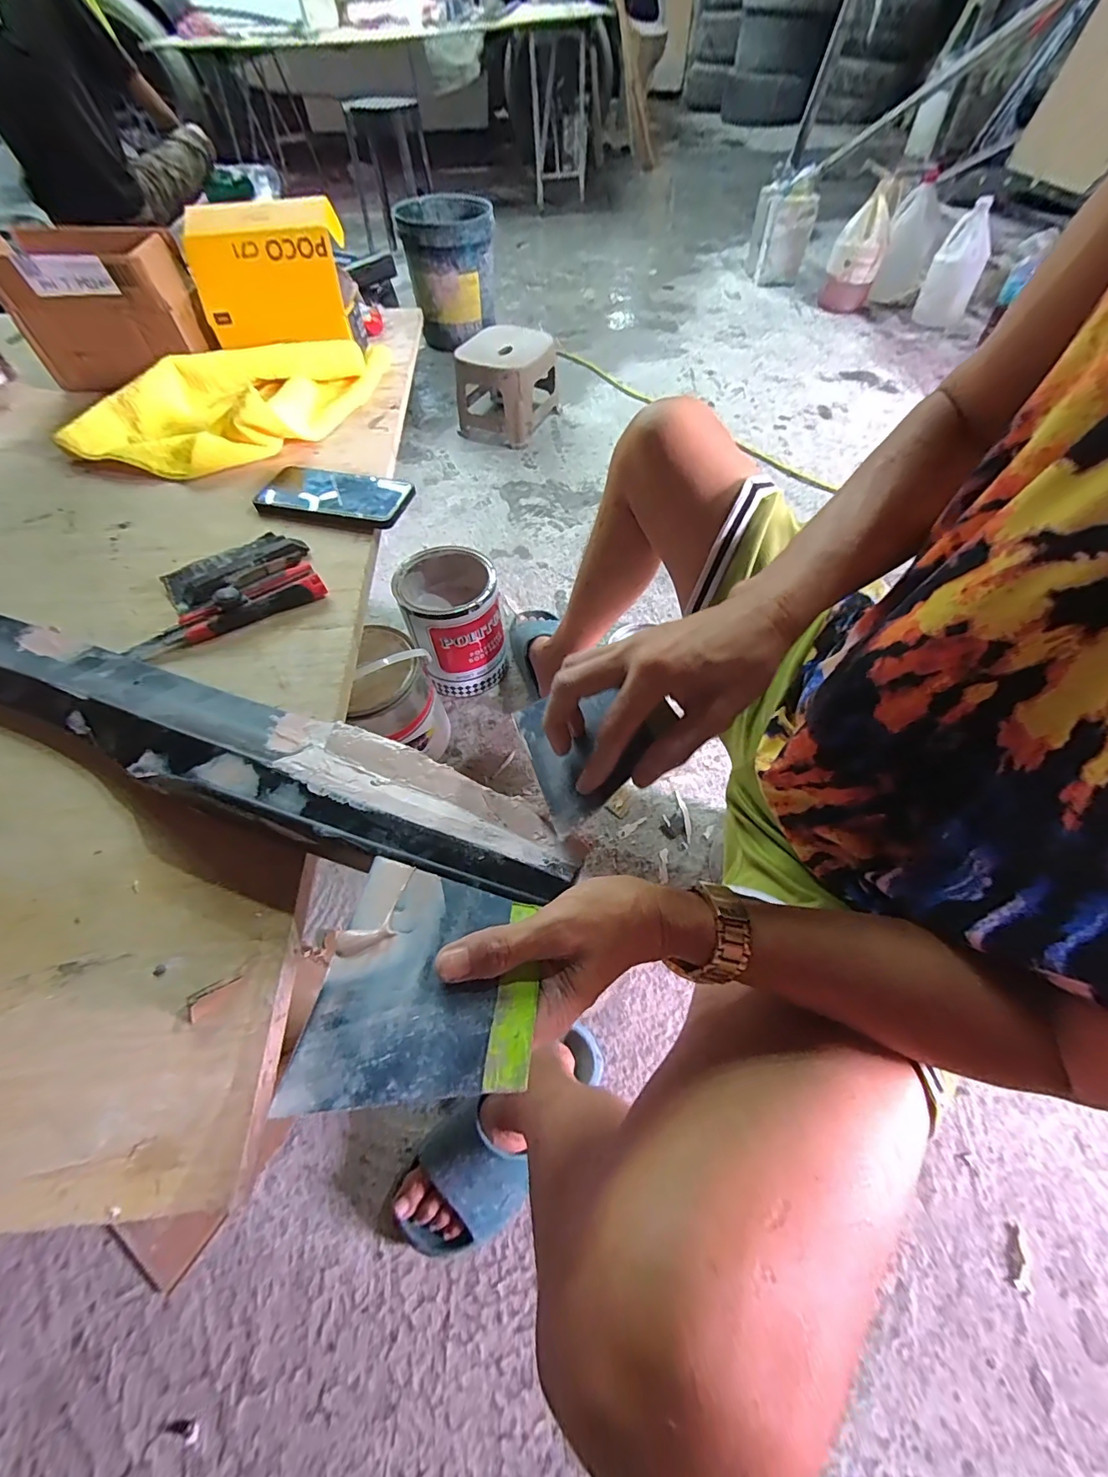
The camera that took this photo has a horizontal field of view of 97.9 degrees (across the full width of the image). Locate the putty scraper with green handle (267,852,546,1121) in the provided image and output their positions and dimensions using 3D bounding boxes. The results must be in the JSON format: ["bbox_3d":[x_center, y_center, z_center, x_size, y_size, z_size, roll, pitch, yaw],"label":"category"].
[{"bbox_3d":[-0.058,0.113,0.230,0.097,0.004,0.107,5,45,1],"label":"putty scraper with green handle"}]

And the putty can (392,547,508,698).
[{"bbox_3d":[-0.176,-0.201,0.859,0.155,0.207,0.168,-17,60,-10],"label":"putty can"}]

